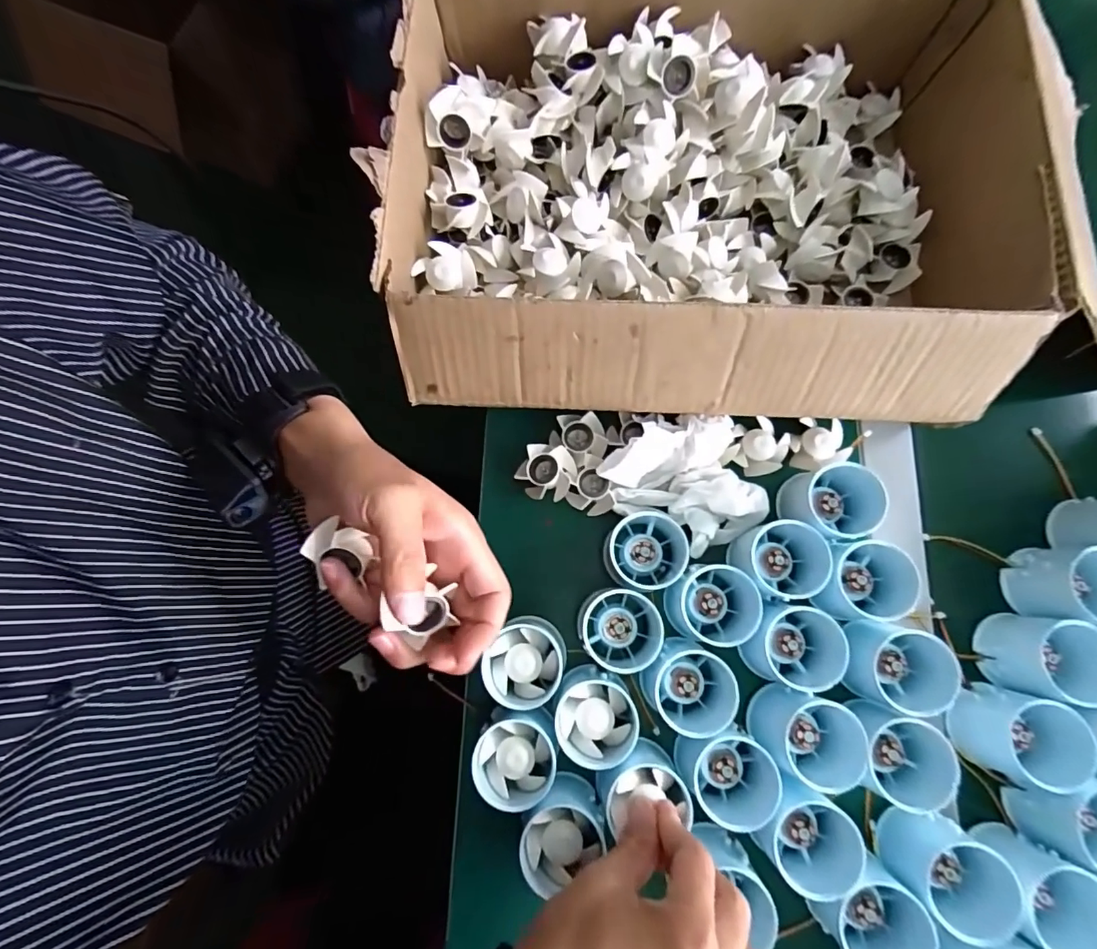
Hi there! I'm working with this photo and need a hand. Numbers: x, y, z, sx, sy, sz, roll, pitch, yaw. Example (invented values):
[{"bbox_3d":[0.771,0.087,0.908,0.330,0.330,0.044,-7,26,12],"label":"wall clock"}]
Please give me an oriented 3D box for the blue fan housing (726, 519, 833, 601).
[{"bbox_3d":[0.167,0.060,0.355,0.062,0.038,0.054,-8,77,-1],"label":"blue fan housing"}]

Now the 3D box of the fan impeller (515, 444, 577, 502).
[{"bbox_3d":[-0.001,-0.001,0.383,0.042,0.020,0.040,0,77,1],"label":"fan impeller"}]

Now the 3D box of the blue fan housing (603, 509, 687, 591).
[{"bbox_3d":[0.072,0.055,0.366,0.060,0.031,0.055,0,77,1],"label":"blue fan housing"}]

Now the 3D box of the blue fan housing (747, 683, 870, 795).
[{"bbox_3d":[0.165,0.168,0.322,0.057,0.045,0.050,20,78,5],"label":"blue fan housing"}]

